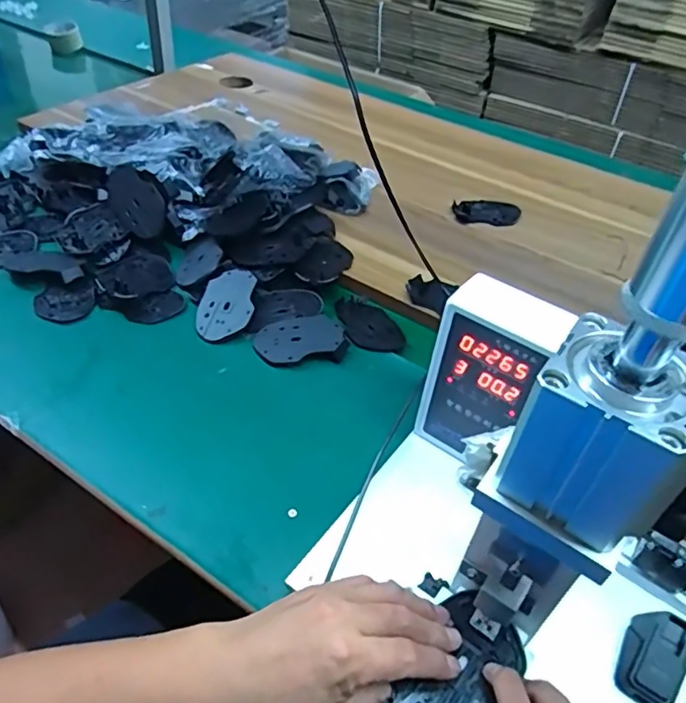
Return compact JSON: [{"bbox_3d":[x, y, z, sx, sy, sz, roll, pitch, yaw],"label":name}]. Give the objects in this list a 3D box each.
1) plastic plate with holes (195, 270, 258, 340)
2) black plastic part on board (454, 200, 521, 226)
[{"bbox_3d":[-0.149,-0.061,0.746,0.068,0.010,0.103,0,60,7],"label":"plastic plate with holes"},{"bbox_3d":[0.238,-0.231,0.967,0.114,0.017,0.063,-3,44,-9],"label":"black plastic part on board"}]

